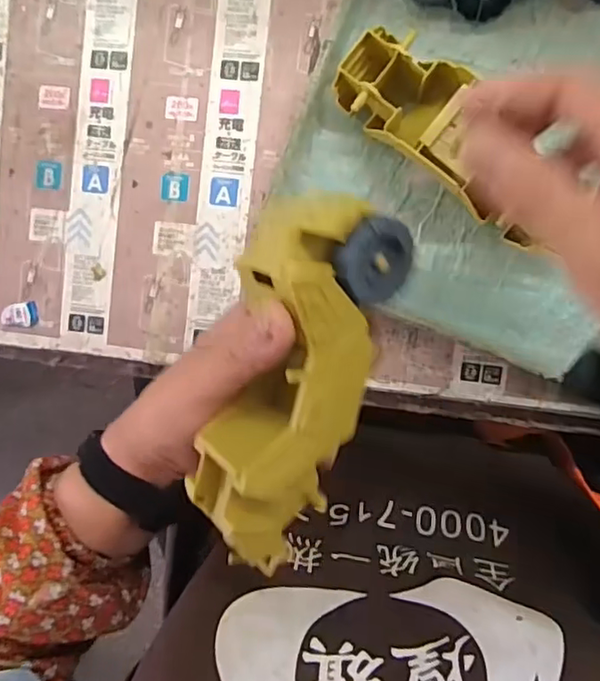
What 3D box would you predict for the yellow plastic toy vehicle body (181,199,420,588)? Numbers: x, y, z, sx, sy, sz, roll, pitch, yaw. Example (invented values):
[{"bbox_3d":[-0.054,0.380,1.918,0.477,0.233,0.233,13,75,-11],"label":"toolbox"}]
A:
[{"bbox_3d":[-0.006,0.019,0.260,0.067,0.048,0.164,18,103,6],"label":"yellow plastic toy vehicle body"}]

